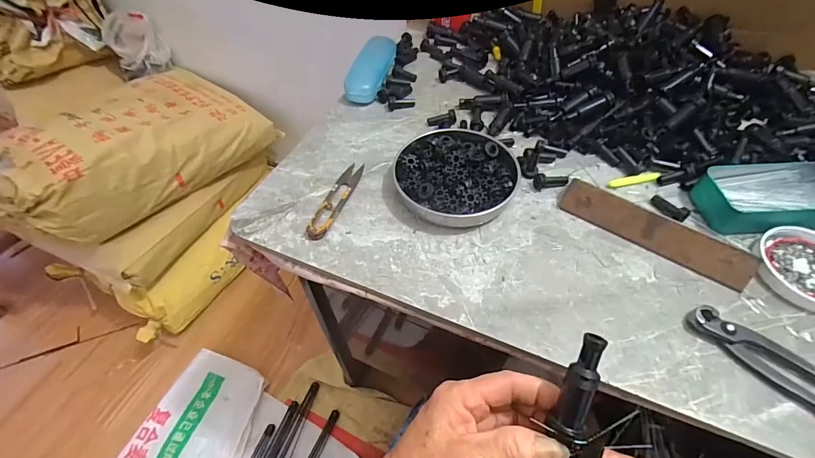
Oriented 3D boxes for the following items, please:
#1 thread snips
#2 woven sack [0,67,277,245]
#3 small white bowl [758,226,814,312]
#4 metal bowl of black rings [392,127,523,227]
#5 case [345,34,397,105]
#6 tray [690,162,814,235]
[{"bbox_3d":[-0.081,-0.035,0.436,0.025,0.009,0.116,13,53,11],"label":"thread snips"},{"bbox_3d":[-0.712,-0.198,0.987,0.360,0.228,0.643,24,43,18],"label":"woven sack"},{"bbox_3d":[0.390,0.037,0.371,0.088,0.016,0.087,0,52,0],"label":"small white bowl"},{"bbox_3d":[0.055,-0.064,0.443,0.134,0.030,0.129,0,52,0],"label":"metal bowl of black rings"},{"bbox_3d":[-0.053,-0.244,0.586,0.052,0.032,0.149,11,53,9],"label":"case"},{"bbox_3d":[0.395,-0.034,0.404,0.158,0.034,0.071,-6,52,-4],"label":"tray"}]

